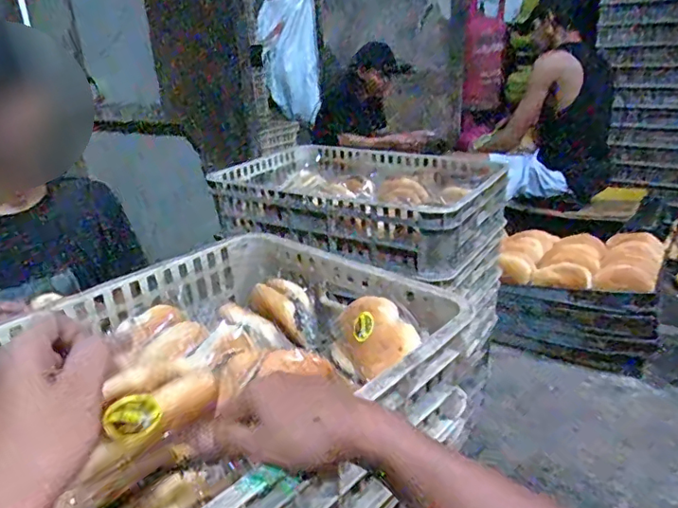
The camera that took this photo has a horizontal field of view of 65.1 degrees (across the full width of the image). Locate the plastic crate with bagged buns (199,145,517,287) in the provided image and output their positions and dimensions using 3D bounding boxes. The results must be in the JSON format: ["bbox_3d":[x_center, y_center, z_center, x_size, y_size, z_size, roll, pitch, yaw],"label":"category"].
[{"bbox_3d":[0.043,-0.138,1.304,0.653,0.126,0.470,12,27,31],"label":"plastic crate with bagged buns"}]

